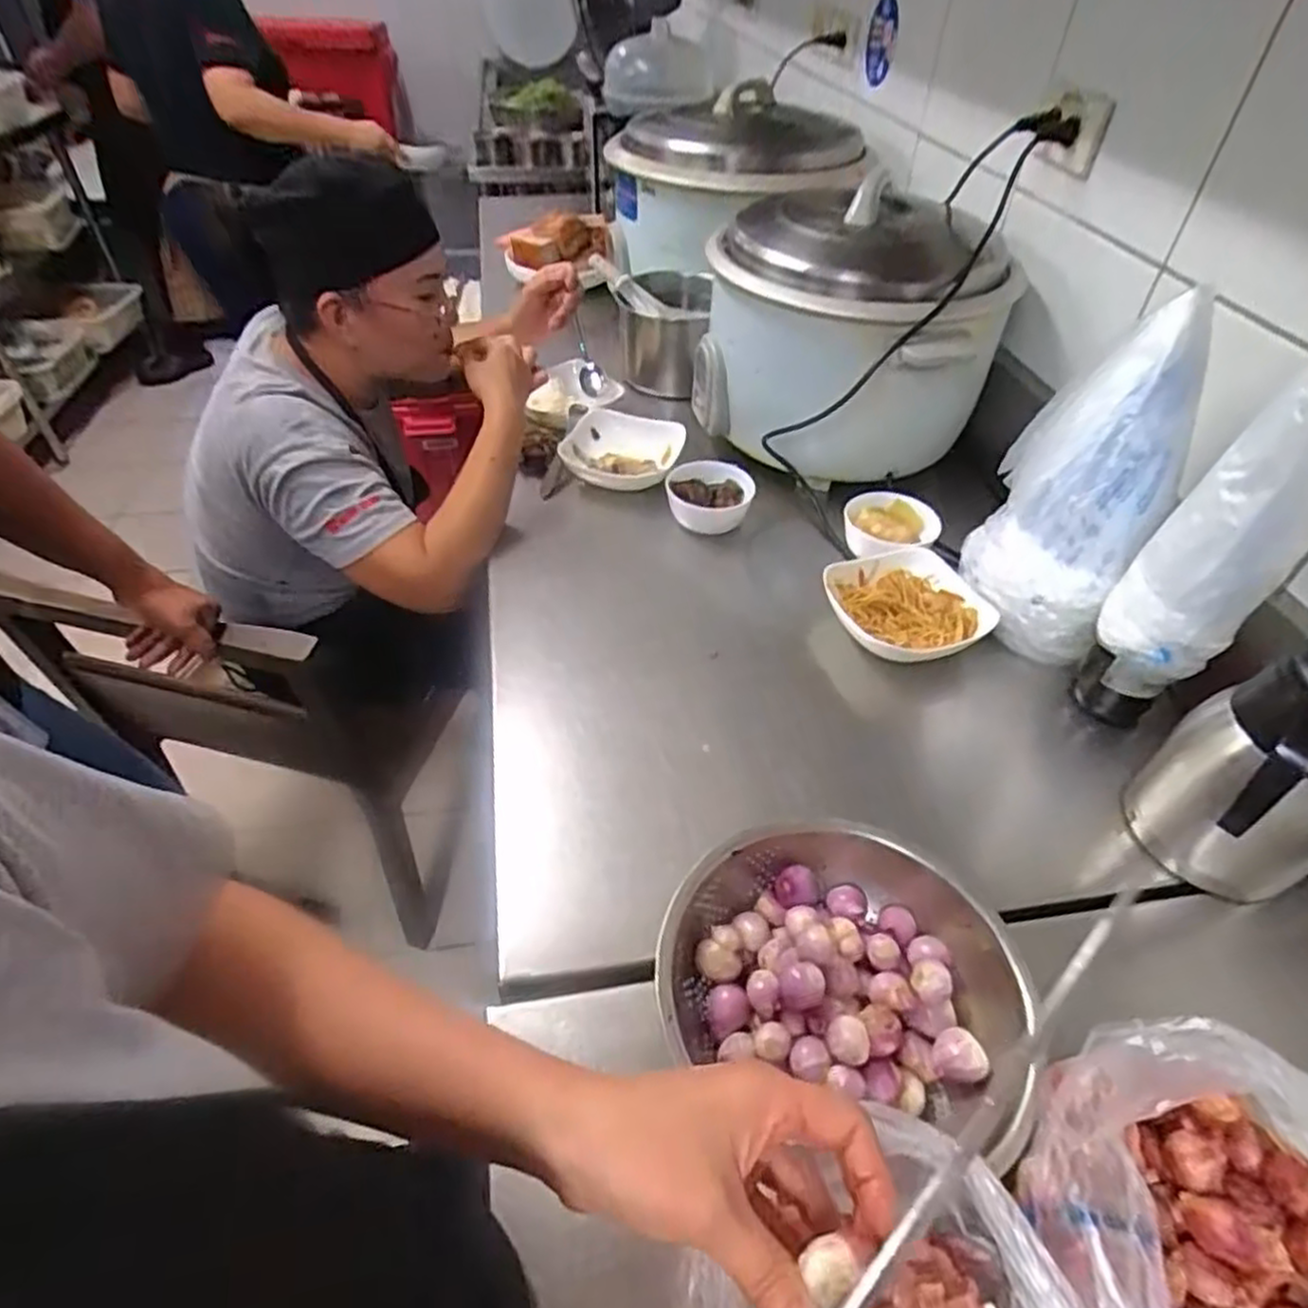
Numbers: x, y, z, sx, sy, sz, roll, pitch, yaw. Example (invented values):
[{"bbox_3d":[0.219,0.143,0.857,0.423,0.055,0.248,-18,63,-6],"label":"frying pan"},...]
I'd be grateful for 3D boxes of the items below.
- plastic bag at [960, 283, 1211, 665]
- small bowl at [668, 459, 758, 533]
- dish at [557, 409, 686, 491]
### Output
[{"bbox_3d":[0.403,-0.158,0.714,0.144,0.305,0.128,25,49,22],"label":"plastic bag"},{"bbox_3d":[0.070,-0.190,0.948,0.107,0.063,0.095,7,45,5],"label":"small bowl"},{"bbox_3d":[-0.043,-0.267,1.020,0.155,0.059,0.127,11,45,10],"label":"dish"}]

